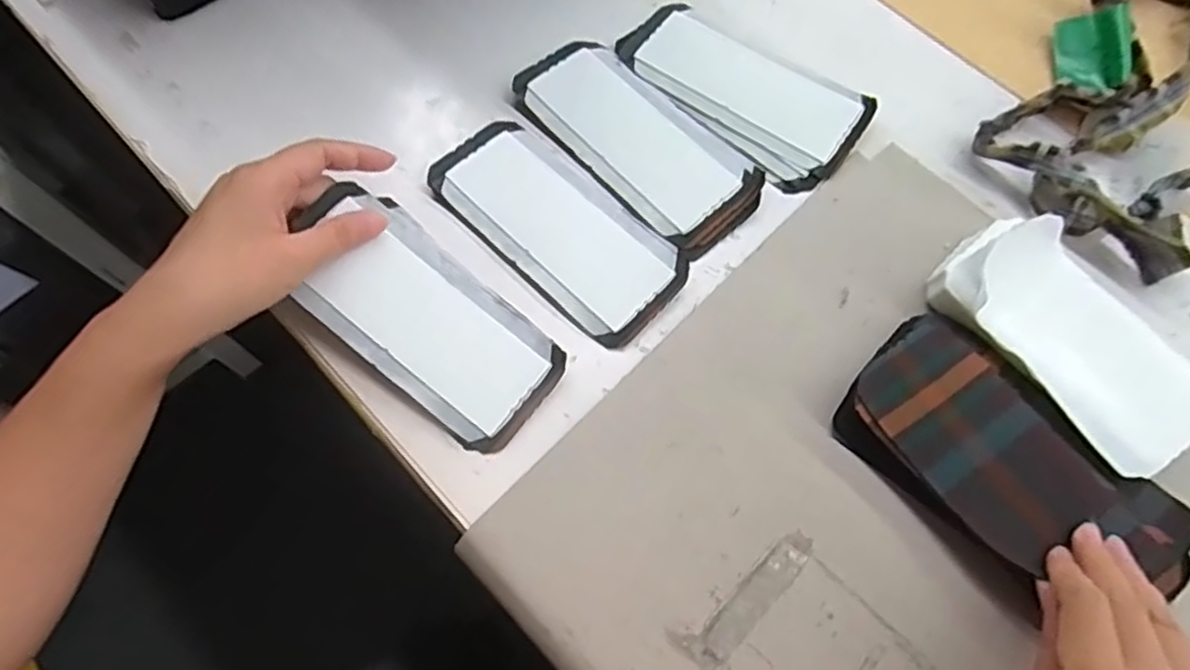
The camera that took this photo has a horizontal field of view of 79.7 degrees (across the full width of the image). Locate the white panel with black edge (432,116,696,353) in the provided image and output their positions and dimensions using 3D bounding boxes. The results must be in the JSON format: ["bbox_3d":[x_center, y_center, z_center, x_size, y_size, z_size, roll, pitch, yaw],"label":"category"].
[{"bbox_3d":[-0.023,-0.068,0.437,0.163,0.009,0.078,41,73,15],"label":"white panel with black edge"}]

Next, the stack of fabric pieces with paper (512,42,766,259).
[{"bbox_3d":[0.028,-0.128,0.463,0.075,0.008,0.171,-43,74,-15],"label":"stack of fabric pieces with paper"}]

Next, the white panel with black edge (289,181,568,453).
[{"bbox_3d":[-0.096,-0.012,0.398,0.163,0.013,0.078,39,69,1],"label":"white panel with black edge"}]

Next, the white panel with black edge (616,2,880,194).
[{"bbox_3d":[0.098,-0.167,0.480,0.167,0.009,0.085,40,73,14],"label":"white panel with black edge"}]

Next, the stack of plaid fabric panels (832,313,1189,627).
[{"bbox_3d":[0.215,0.071,0.374,0.098,0.020,0.169,-42,74,-15],"label":"stack of plaid fabric panels"}]

